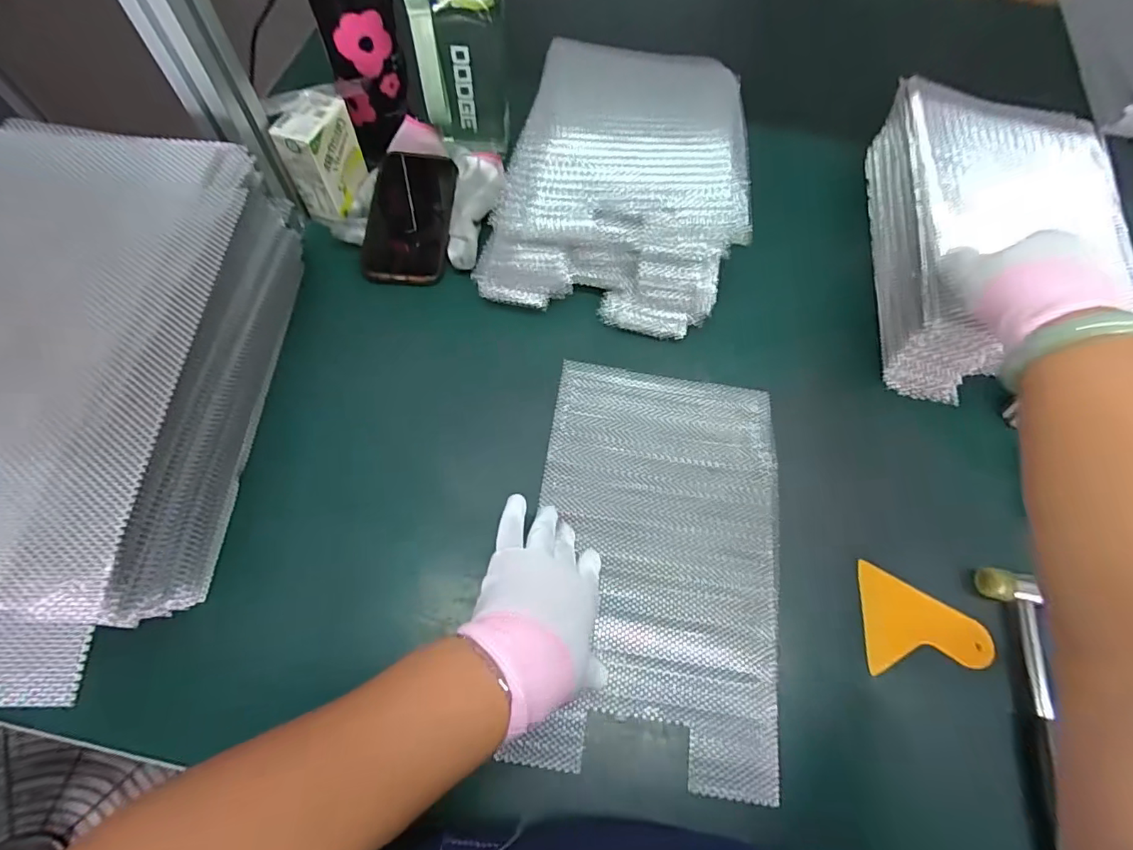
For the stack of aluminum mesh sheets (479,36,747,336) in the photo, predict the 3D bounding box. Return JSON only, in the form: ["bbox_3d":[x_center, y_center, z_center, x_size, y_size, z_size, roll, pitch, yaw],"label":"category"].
[{"bbox_3d":[0.054,-0.252,0.527,0.232,0.088,0.294,11,65,2],"label":"stack of aluminum mesh sheets"}]

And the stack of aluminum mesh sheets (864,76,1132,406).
[{"bbox_3d":[0.431,-0.190,0.527,0.197,0.096,0.340,13,65,2],"label":"stack of aluminum mesh sheets"}]

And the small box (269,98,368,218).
[{"bbox_3d":[-0.240,-0.262,0.518,0.050,0.098,0.071,19,65,5],"label":"small box"}]

